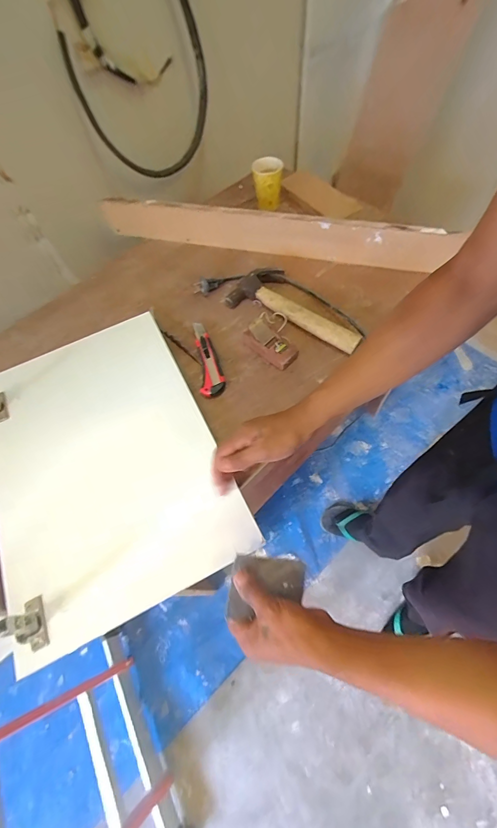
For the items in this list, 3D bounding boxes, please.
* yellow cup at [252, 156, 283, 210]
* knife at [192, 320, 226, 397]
[{"bbox_3d":[0.045,-0.548,0.813,0.067,0.090,0.063,-2,61,3],"label":"yellow cup"},{"bbox_3d":[-0.076,-0.112,0.642,0.044,0.023,0.178,-10,63,-1],"label":"knife"}]

